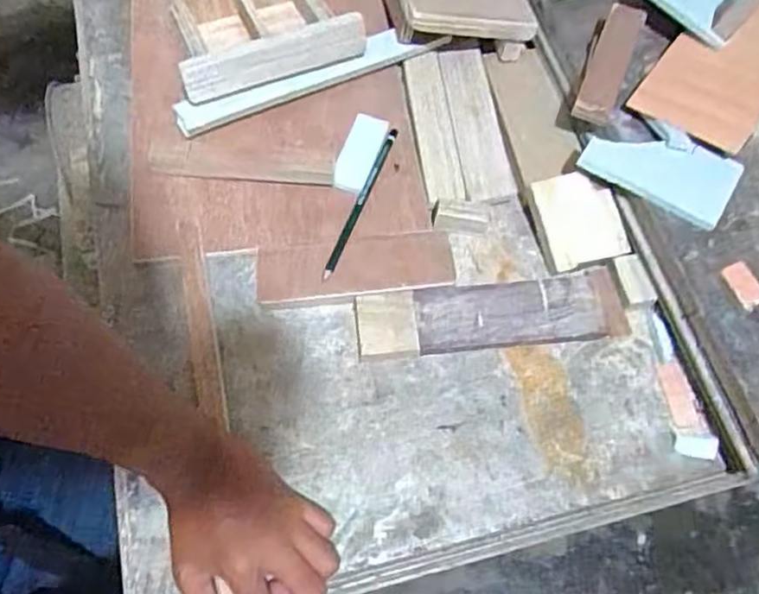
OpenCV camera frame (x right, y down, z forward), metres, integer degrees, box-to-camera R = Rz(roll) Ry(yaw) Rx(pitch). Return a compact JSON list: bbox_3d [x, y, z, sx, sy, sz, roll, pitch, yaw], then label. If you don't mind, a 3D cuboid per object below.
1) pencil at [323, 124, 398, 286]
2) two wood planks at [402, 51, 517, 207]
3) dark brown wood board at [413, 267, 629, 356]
[{"bbox_3d":[-0.015,-0.083,0.549,0.008,0.013,0.160,21,64,6],"label":"pencil"},{"bbox_3d":[0.071,-0.157,0.591,0.080,0.011,0.157,-7,71,-6],"label":"two wood planks"},{"bbox_3d":[0.112,0.013,0.519,0.165,0.009,0.055,-6,76,-5],"label":"dark brown wood board"}]

